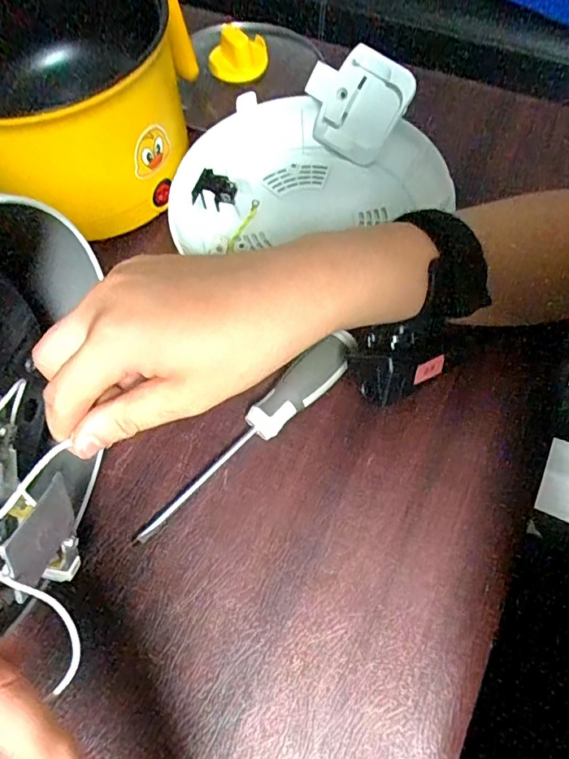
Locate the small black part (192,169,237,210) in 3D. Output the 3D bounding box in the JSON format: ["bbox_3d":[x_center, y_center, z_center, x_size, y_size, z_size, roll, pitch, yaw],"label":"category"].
[{"bbox_3d":[-0.055,-0.148,0.405,0.031,0.009,0.032,25,69,-13],"label":"small black part"}]

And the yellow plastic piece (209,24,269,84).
[{"bbox_3d":[-0.043,-0.304,0.481,0.053,0.031,0.033,-5,64,1],"label":"yellow plastic piece"}]

